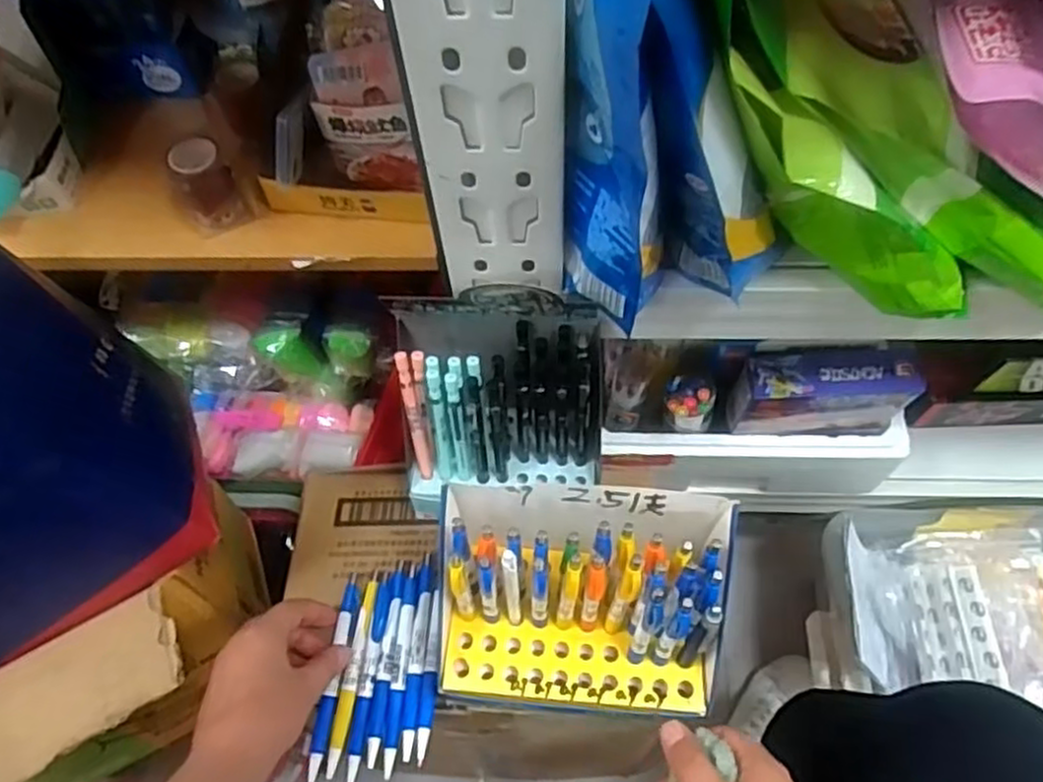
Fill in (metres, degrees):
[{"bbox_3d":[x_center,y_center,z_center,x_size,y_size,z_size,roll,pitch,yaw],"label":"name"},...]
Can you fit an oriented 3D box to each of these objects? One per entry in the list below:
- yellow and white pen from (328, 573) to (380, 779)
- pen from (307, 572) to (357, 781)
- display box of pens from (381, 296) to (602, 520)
[{"bbox_3d":[-0.121,0.201,0.536,0.012,0.007,0.138,6,62,6],"label":"yellow and white pen"},{"bbox_3d":[-0.132,0.198,0.523,0.011,0.011,0.141,3,59,5],"label":"pen"},{"bbox_3d":[-0.016,0.009,0.534,0.144,0.138,0.097,0,61,3],"label":"display box of pens"}]

